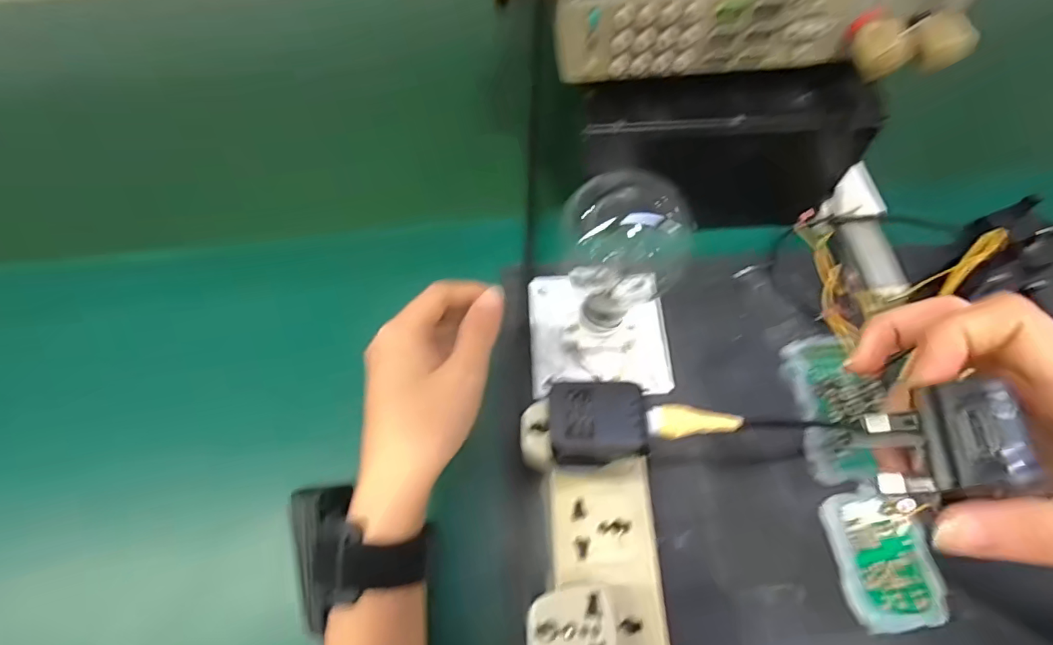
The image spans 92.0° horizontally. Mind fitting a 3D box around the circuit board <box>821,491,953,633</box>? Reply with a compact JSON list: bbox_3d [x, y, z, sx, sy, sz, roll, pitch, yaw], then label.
[{"bbox_3d":[0.196,0.129,0.279,0.048,0.009,0.068,-10,70,7],"label":"circuit board"}]

